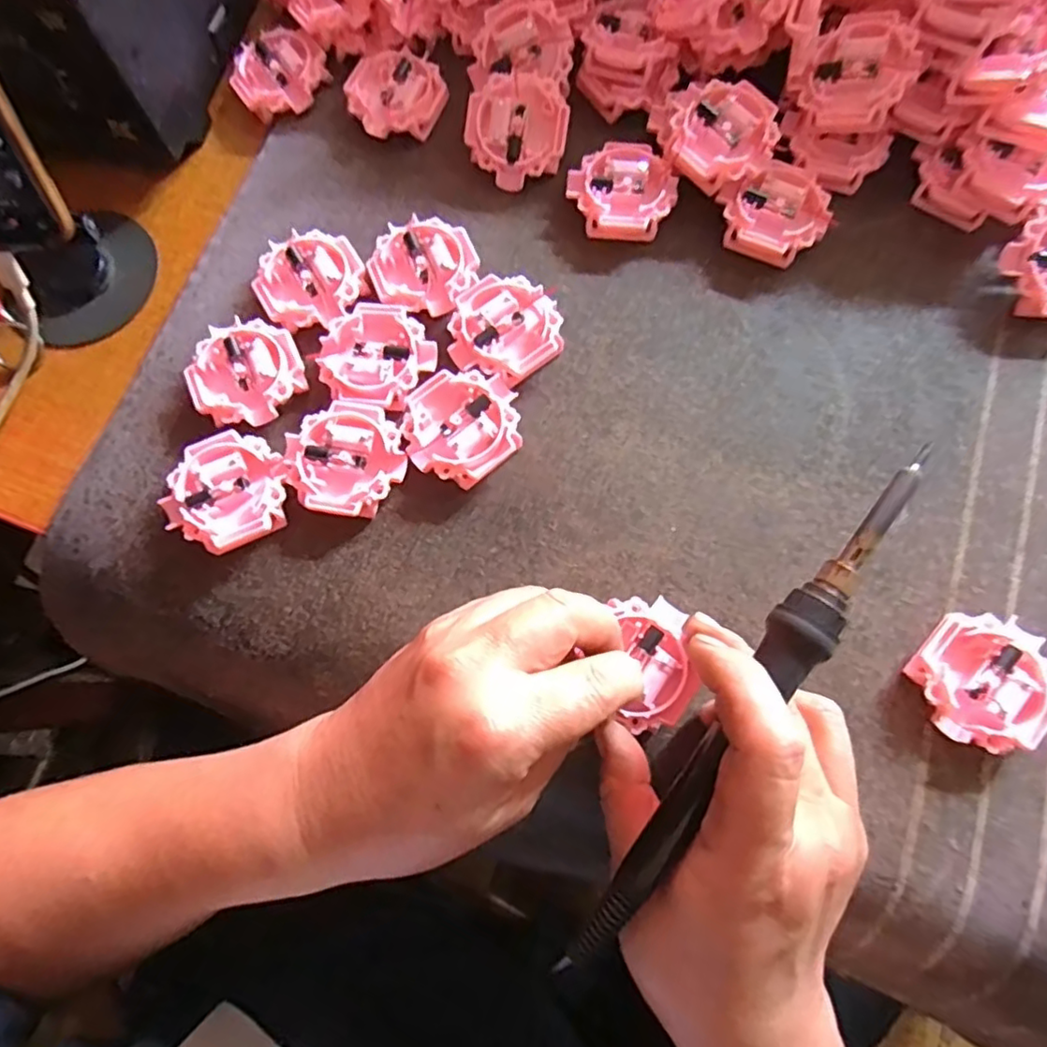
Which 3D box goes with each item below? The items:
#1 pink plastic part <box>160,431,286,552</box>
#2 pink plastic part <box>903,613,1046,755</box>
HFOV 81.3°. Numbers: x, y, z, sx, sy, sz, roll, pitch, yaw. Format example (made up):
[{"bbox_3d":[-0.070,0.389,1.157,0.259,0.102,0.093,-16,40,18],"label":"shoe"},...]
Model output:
[{"bbox_3d":[-0.135,-0.014,0.277,0.051,0.010,0.053,0,76,2],"label":"pink plastic part"},{"bbox_3d":[0.190,0.066,0.253,0.051,0.016,0.052,0,76,2],"label":"pink plastic part"}]

